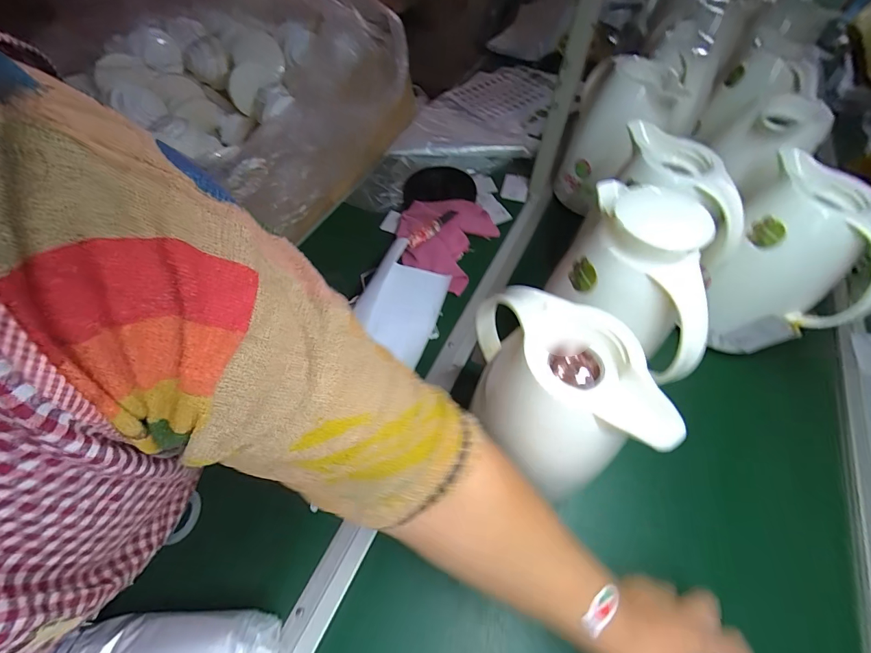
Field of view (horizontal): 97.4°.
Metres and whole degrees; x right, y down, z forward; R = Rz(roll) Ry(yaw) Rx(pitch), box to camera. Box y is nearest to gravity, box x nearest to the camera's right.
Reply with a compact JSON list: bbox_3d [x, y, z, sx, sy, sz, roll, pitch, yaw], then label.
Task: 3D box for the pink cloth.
[{"bbox_3d":[0.011,-0.162,0.678,0.165,0.036,0.180,27,59,14],"label":"pink cloth"}]

